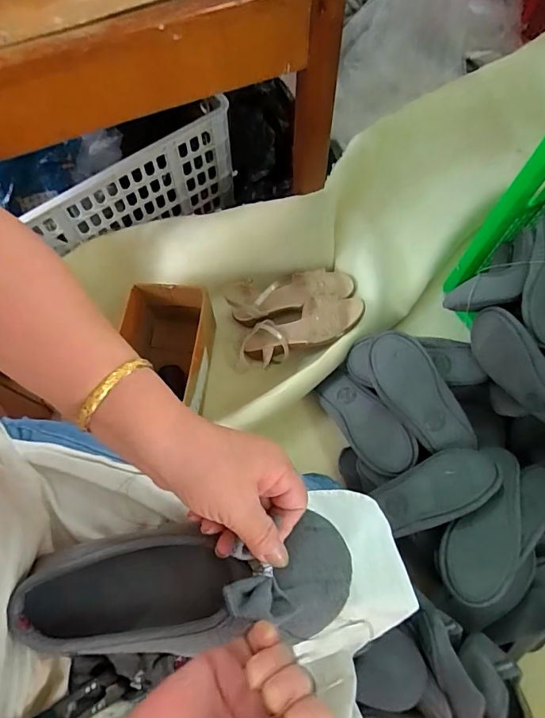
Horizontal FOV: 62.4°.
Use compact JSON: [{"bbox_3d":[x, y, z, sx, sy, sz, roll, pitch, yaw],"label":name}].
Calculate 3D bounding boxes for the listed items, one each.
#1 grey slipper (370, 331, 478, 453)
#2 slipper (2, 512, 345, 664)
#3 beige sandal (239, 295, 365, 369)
[{"bbox_3d":[0.235,0.058,0.743,0.102,0.038,0.219,-30,87,33],"label":"grey slipper"},{"bbox_3d":[-0.060,0.157,0.307,0.221,0.058,0.076,-7,69,3],"label":"slipper"},{"bbox_3d":[0.052,-0.056,0.865,0.252,0.048,0.090,-21,69,17],"label":"beige sandal"}]

